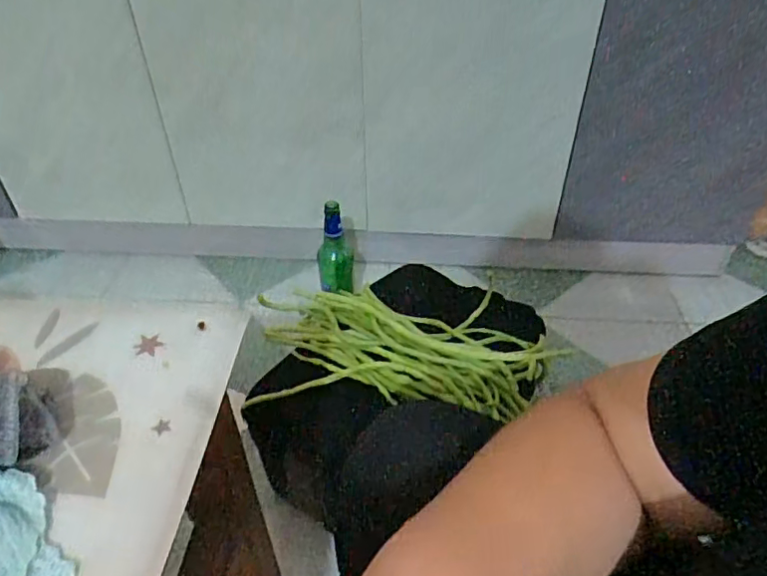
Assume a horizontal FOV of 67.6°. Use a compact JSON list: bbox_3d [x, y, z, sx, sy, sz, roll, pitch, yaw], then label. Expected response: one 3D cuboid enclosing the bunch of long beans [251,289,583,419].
[{"bbox_3d":[0.019,0.073,0.772,0.383,0.055,0.198,3,41,3],"label":"bunch of long beans"}]

